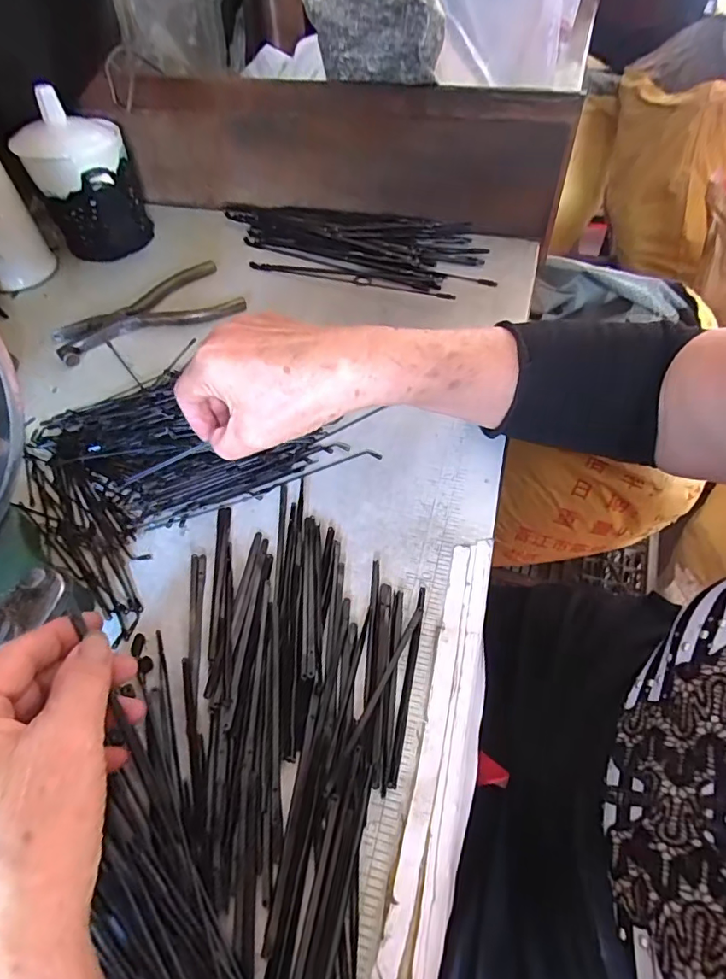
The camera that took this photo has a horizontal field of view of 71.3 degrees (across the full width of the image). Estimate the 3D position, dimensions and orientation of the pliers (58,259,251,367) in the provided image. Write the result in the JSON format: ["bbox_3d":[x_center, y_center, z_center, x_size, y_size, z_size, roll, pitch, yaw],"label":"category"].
[{"bbox_3d":[-0.189,-0.157,0.444,0.153,0.010,0.081,-23,56,-13],"label":"pliers"}]

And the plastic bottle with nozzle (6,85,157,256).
[{"bbox_3d":[-0.254,-0.285,0.467,0.078,0.123,0.074,3,55,5],"label":"plastic bottle with nozzle"}]

